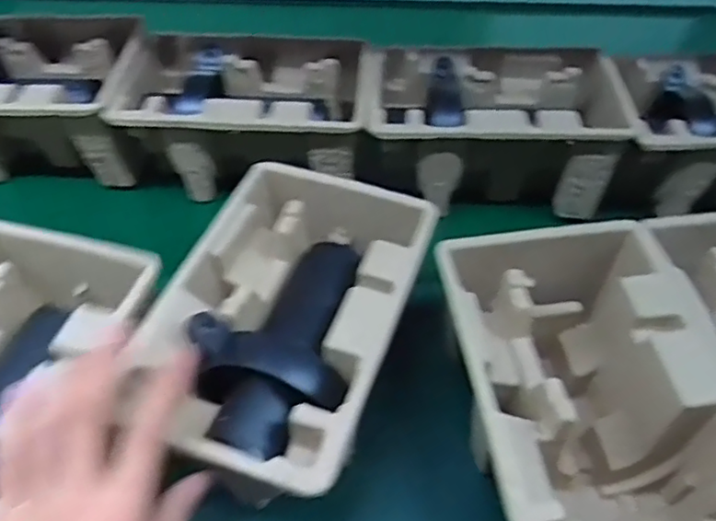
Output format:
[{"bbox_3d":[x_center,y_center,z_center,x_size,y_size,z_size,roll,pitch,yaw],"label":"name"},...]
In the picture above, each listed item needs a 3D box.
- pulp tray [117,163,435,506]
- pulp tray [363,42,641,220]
[{"bbox_3d":[-0.048,0.036,0.411,0.147,0.058,0.235,15,53,12],"label":"pulp tray"},{"bbox_3d":[0.118,-0.127,0.583,0.224,0.103,0.152,7,51,5],"label":"pulp tray"}]

